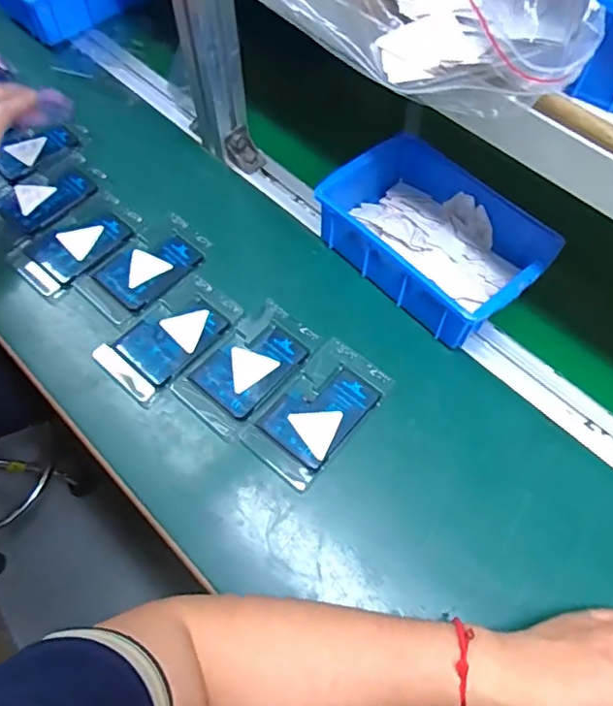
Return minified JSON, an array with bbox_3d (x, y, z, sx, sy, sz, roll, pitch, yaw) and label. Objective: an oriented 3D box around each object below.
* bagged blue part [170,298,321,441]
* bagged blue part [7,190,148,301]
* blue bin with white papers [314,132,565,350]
[{"bbox_3d":[-0.052,0.010,0.514,0.072,0.014,0.125,37,67,18],"label":"bagged blue part"},{"bbox_3d":[-0.234,-0.112,0.590,0.127,0.021,0.081,-40,66,-16],"label":"bagged blue part"},{"bbox_3d":[0.123,-0.108,0.557,0.143,0.085,0.202,-37,67,-19],"label":"blue bin with white papers"}]

